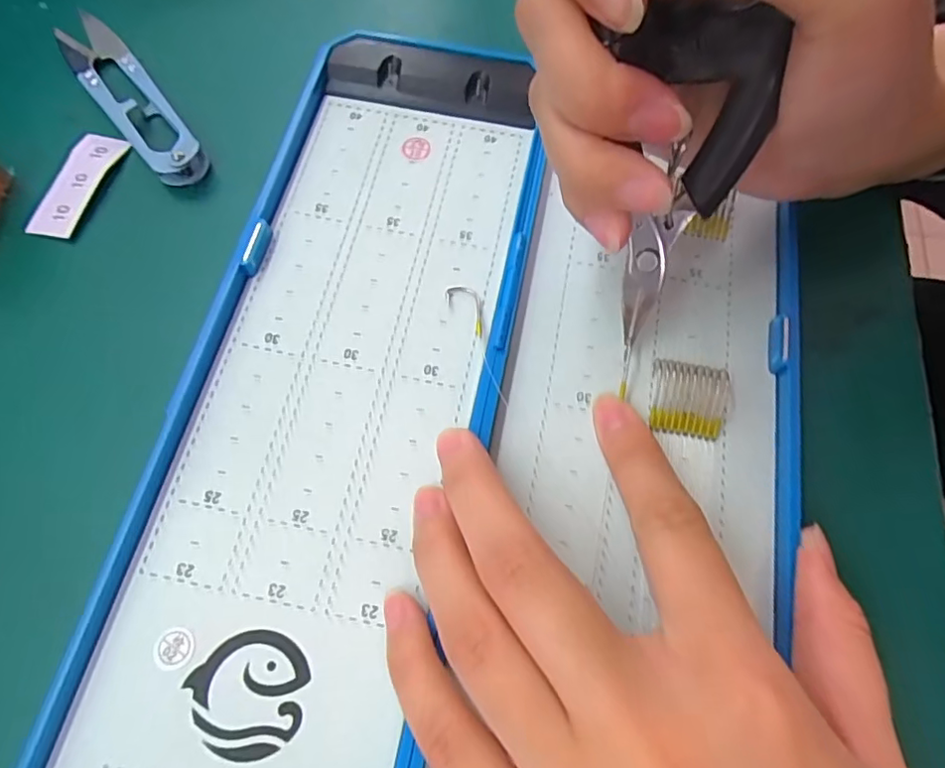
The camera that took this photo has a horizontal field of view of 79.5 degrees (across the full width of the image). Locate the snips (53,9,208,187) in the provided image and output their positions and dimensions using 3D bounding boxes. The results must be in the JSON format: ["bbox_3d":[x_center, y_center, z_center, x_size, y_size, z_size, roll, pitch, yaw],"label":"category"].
[{"bbox_3d":[-0.134,-0.113,0.219,0.022,0.009,0.102,-35,74,-15],"label":"snips"}]

